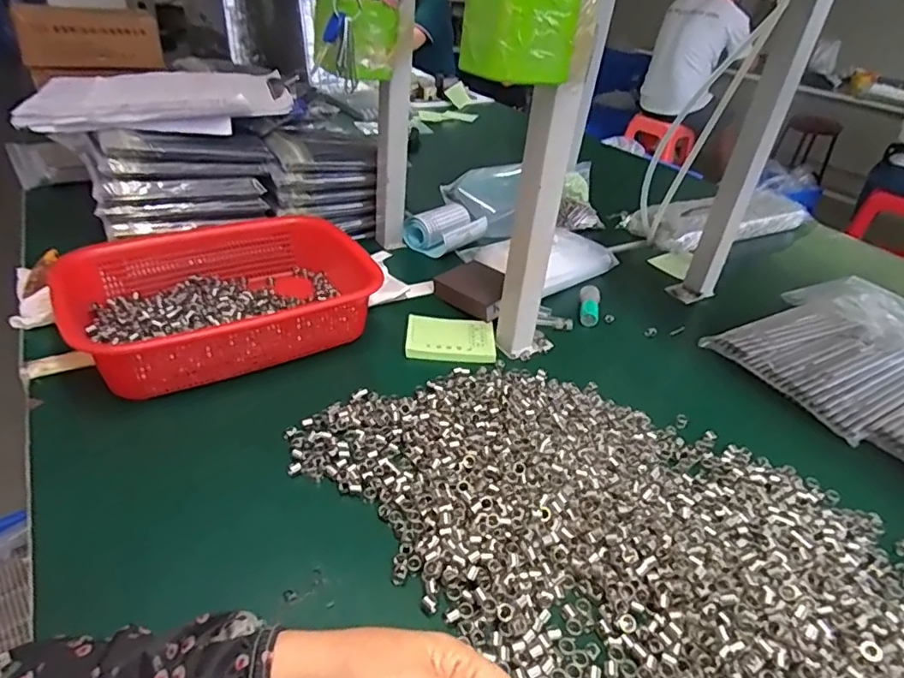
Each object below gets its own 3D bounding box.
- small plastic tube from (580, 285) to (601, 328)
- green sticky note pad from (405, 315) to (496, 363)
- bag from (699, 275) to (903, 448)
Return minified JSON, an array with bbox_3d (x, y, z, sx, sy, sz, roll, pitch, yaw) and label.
[{"bbox_3d":[0.170,-0.043,0.696,0.026,0.018,0.065,13,35,9],"label":"small plastic tube"},{"bbox_3d":[-0.002,-0.002,0.619,0.095,0.012,0.078,5,34,-2],"label":"green sticky note pad"},{"bbox_3d":[0.478,0.001,0.684,0.332,0.035,0.207,-14,39,-28],"label":"bag"}]

